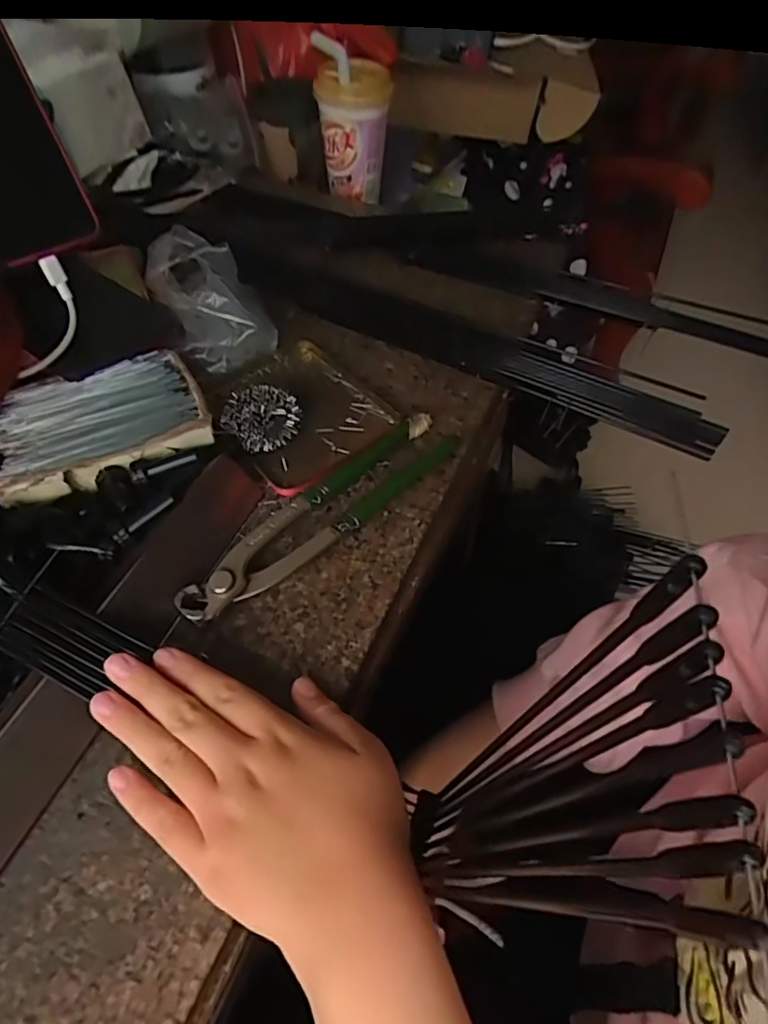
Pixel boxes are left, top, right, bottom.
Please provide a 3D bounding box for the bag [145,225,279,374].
[{"bbox_3d":[-0.125,-0.158,0.441,0.078,0.048,0.118,-23,56,-15],"label":"bag"}]

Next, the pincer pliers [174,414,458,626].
[{"bbox_3d":[-0.035,-0.005,0.357,0.202,0.020,0.044,-38,61,-23],"label":"pincer pliers"}]

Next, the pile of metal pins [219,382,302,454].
[{"bbox_3d":[-0.080,-0.061,0.396,0.050,0.017,0.048,-1,54,1],"label":"pile of metal pins"}]

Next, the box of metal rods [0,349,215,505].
[{"bbox_3d":[-0.174,-0.054,0.369,0.120,0.024,0.084,-24,57,-16],"label":"box of metal rods"}]

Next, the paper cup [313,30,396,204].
[{"bbox_3d":[-0.031,-0.420,0.646,0.078,0.156,0.076,-4,54,-1],"label":"paper cup"}]

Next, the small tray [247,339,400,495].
[{"bbox_3d":[-0.059,-0.071,0.414,0.104,0.008,0.113,-36,61,-23],"label":"small tray"}]

